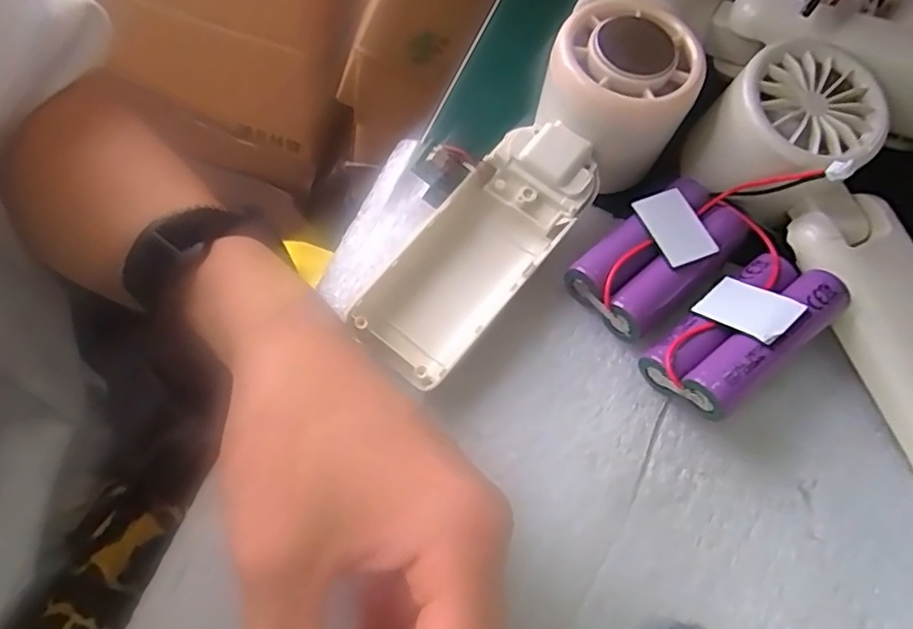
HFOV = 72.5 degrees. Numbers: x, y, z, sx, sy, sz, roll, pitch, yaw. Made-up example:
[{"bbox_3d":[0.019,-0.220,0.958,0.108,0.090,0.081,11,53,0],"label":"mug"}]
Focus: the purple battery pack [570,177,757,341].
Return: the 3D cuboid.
[{"bbox_3d":[0.076,-0.023,0.236,0.066,0.022,0.035,-40,74,-16],"label":"purple battery pack"}]

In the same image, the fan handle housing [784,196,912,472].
[{"bbox_3d":[0.158,0.009,0.223,0.038,0.029,0.102,-24,71,-11],"label":"fan handle housing"}]

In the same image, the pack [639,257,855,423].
[{"bbox_3d":[0.101,0.007,0.217,0.065,0.024,0.036,-35,41,-16],"label":"pack"}]

